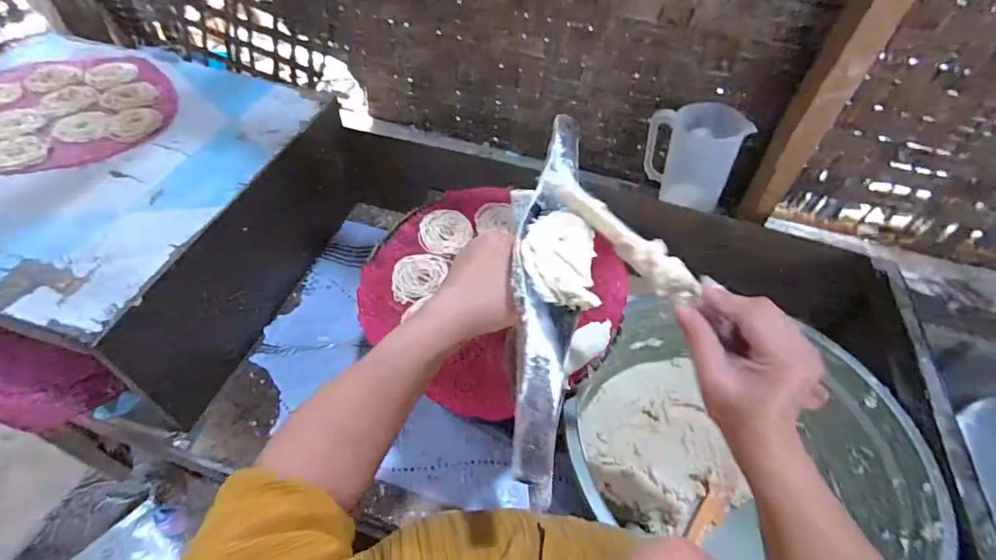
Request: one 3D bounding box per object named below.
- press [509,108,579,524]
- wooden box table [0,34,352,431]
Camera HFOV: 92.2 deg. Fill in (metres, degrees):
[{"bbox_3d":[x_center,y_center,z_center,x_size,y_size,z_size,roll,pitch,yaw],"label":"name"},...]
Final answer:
[{"bbox_3d":[0.032,-0.022,0.326,0.046,0.037,0.304,7,55,1],"label":"press"},{"bbox_3d":[-0.614,-0.121,0.781,0.650,0.241,0.534,14,51,7],"label":"wooden box table"}]

